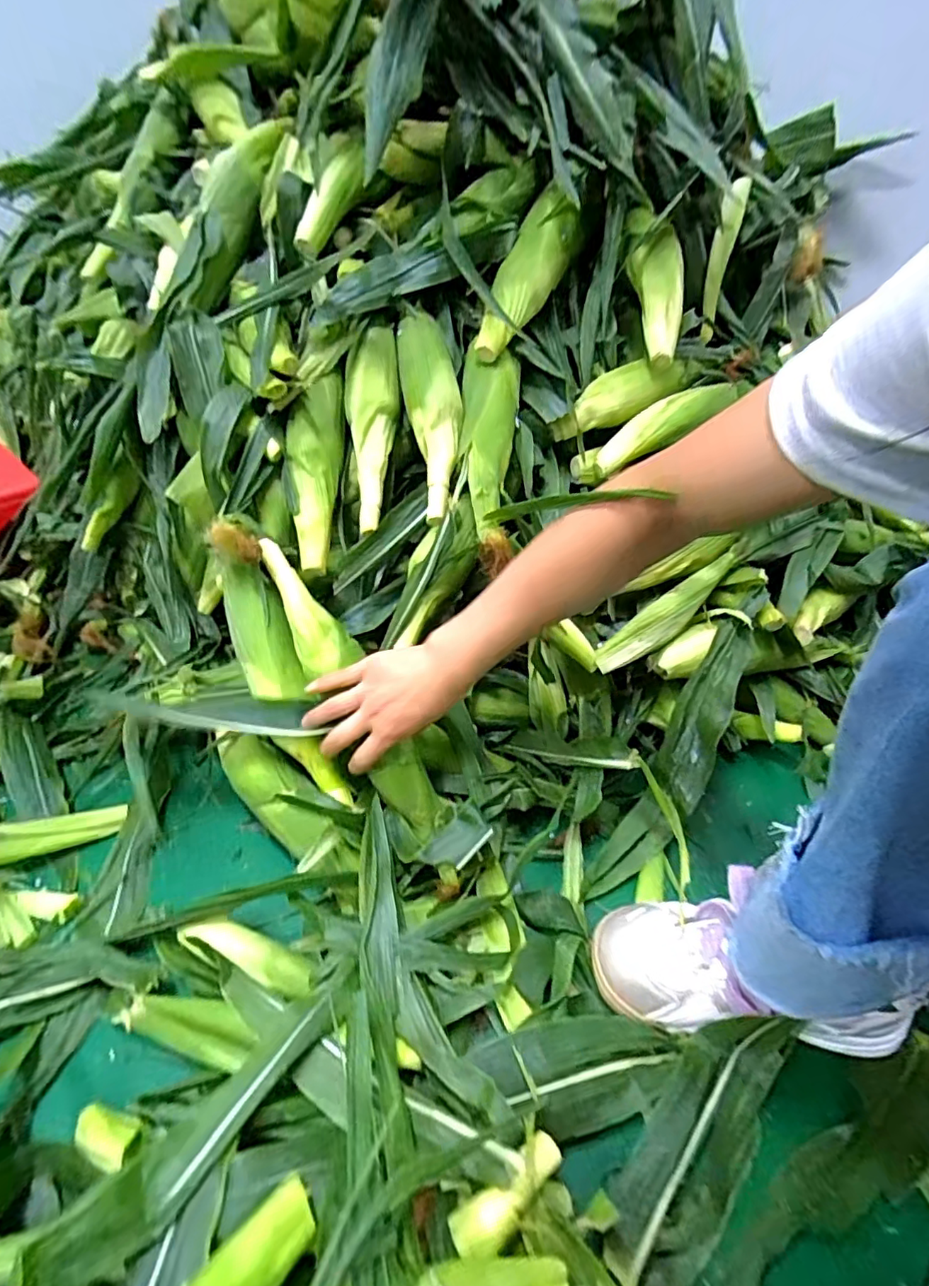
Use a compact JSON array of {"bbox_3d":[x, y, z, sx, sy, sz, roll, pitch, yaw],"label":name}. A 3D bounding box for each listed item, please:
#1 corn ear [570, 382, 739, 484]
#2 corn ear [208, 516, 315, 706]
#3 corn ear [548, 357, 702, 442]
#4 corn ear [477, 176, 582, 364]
[{"bbox_3d":[0.217,-0.237,0.612,0.208,0.048,0.047,-31,44,0],"label":"corn ear"},{"bbox_3d":[-0.206,-0.028,0.543,0.055,0.051,0.195,-17,87,-18],"label":"corn ear"},{"bbox_3d":[0.178,-0.277,0.612,0.195,0.046,0.042,-26,45,-6],"label":"corn ear"},{"bbox_3d":[0.065,-0.389,0.596,0.047,0.062,0.217,21,78,24],"label":"corn ear"}]

